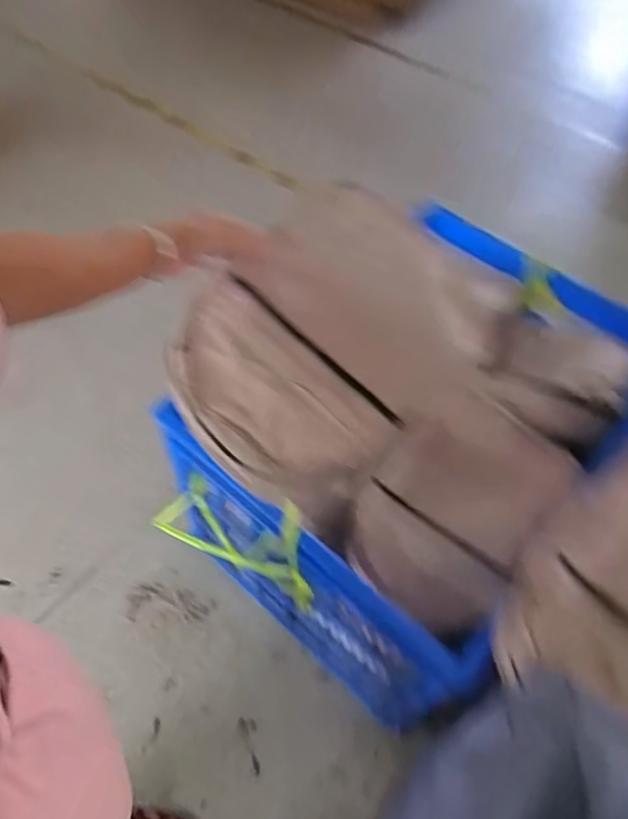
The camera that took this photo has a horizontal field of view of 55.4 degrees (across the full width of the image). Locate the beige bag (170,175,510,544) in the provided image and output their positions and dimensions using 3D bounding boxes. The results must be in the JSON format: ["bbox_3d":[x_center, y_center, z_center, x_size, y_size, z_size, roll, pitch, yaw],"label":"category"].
[{"bbox_3d":[0.016,-0.077,0.688,0.286,0.084,0.358,39,63,20],"label":"beige bag"}]

